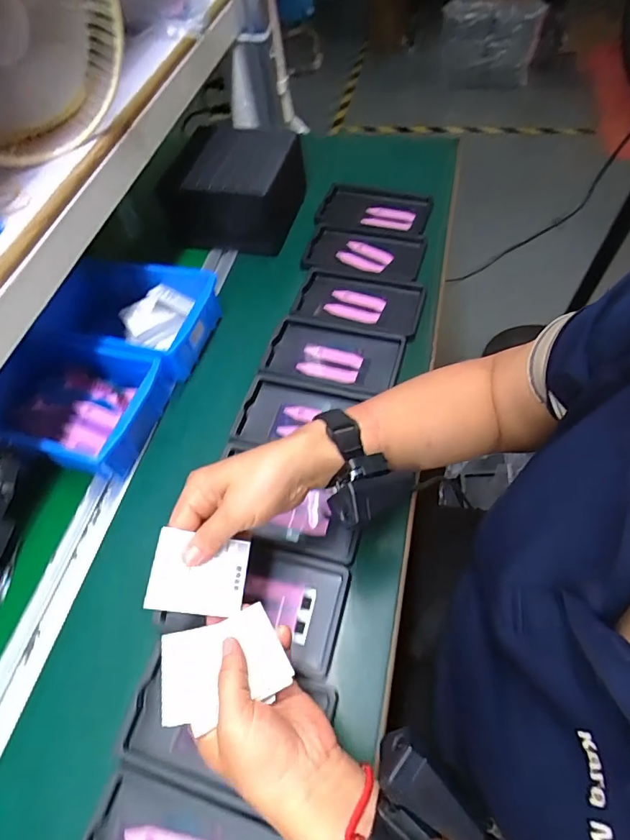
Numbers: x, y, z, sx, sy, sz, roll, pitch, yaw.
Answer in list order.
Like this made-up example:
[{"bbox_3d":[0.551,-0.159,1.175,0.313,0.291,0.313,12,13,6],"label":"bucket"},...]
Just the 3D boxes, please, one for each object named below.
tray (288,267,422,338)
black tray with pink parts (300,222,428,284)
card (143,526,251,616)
[{"bbox_3d":[0.057,-0.153,0.636,0.162,0.025,0.101,12,60,14],"label":"tray"},{"bbox_3d":[0.069,-0.234,0.674,0.159,0.014,0.098,14,60,15],"label":"black tray with pink parts"},{"bbox_3d":[-0.085,0.114,0.359,0.068,0.004,0.055,13,64,-14],"label":"card"}]

